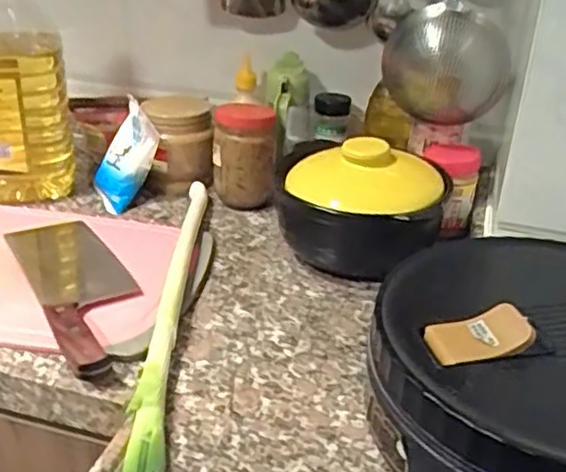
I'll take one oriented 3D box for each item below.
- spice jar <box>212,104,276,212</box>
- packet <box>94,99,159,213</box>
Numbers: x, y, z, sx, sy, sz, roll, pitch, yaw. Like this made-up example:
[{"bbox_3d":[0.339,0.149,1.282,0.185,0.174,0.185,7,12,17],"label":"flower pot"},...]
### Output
[{"bbox_3d":[-0.052,-0.103,0.924,0.084,0.137,0.071,0,28,-6],"label":"spice jar"},{"bbox_3d":[-0.222,-0.112,0.965,0.100,0.143,0.033,35,6,41],"label":"packet"}]

